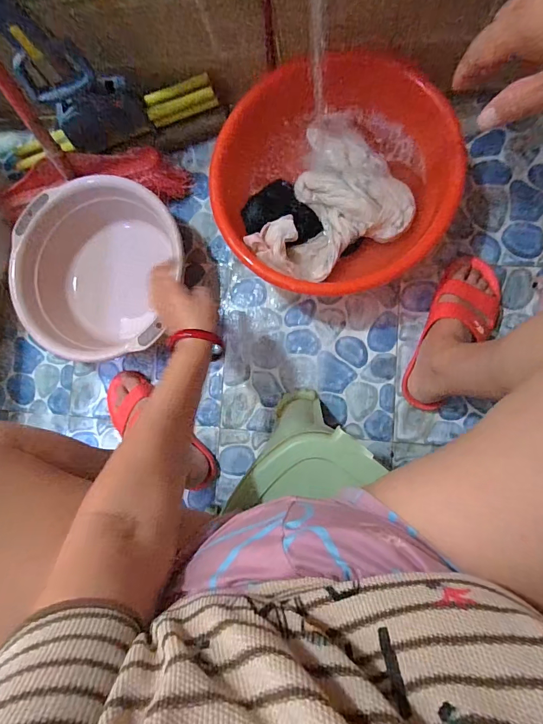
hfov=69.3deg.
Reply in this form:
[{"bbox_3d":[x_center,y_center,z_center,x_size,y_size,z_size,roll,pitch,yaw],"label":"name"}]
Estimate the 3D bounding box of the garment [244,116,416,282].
[{"bbox_3d":[0.113,-0.247,0.628,0.209,0.055,0.263,27,91,9],"label":"garment"}]

